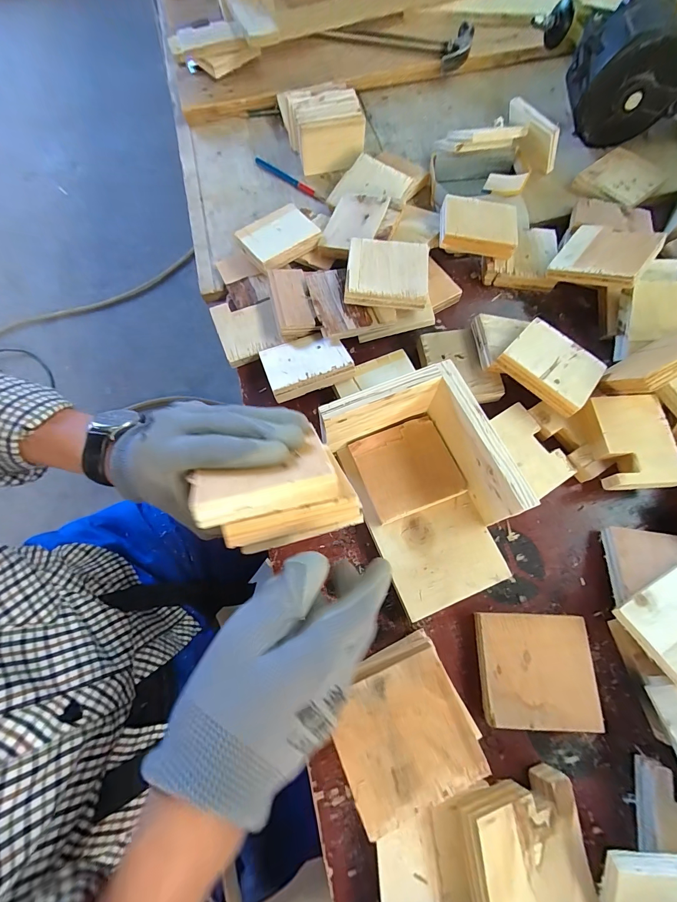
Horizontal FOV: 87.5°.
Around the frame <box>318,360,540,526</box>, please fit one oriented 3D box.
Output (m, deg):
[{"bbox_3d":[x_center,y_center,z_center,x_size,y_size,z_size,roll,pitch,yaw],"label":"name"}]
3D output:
[{"bbox_3d":[0.068,0.012,0.321,0.132,0.076,0.139,-19,72,-5],"label":"frame"}]

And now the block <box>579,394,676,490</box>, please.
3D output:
[{"bbox_3d":[0.285,-0.008,0.347,0.070,0.027,0.093,-7,72,-1],"label":"block"}]

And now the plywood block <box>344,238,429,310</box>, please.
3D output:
[{"bbox_3d":[0.056,-0.202,0.406,0.090,0.024,0.080,6,72,3],"label":"plywood block"}]

